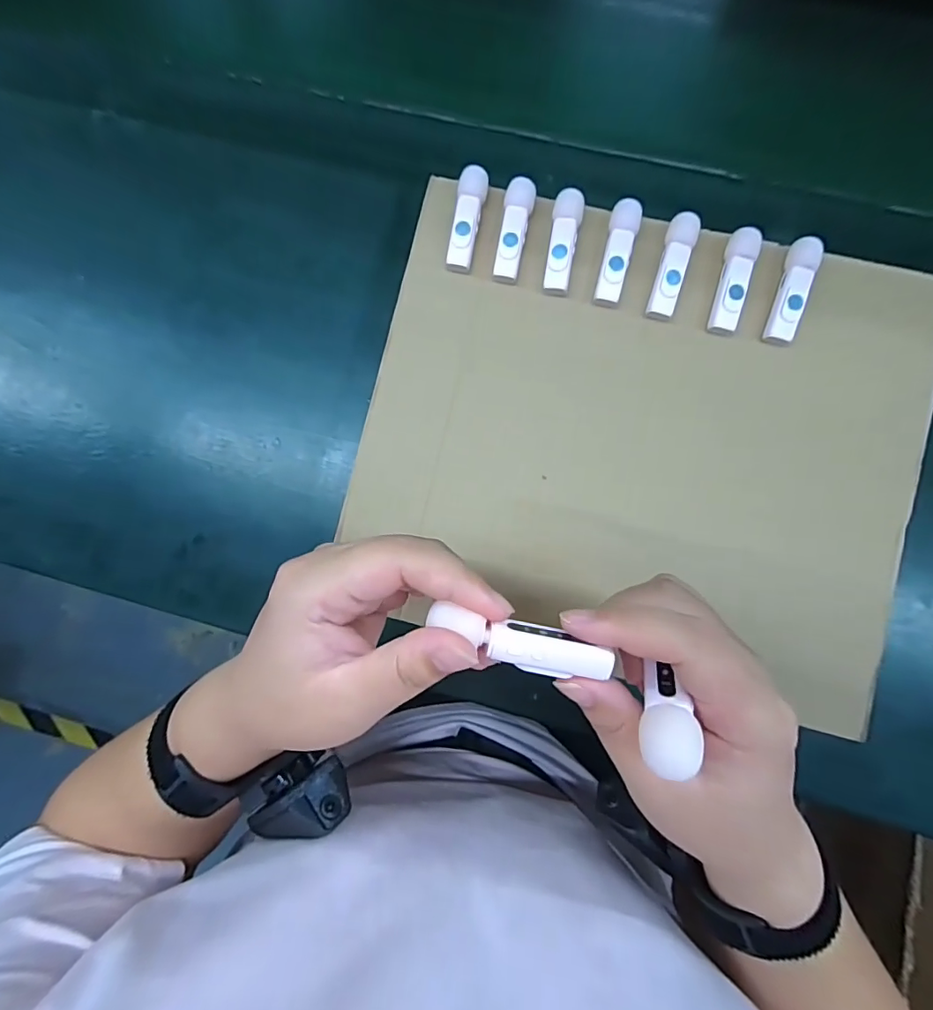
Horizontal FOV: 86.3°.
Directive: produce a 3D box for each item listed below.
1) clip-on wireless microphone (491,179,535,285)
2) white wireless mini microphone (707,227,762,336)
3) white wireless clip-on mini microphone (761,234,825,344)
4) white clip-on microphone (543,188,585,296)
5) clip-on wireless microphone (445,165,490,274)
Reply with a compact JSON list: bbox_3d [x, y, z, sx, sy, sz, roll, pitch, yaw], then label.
[{"bbox_3d":[0.031,-0.179,0.327,0.018,0.015,0.062,10,84,4],"label":"clip-on wireless microphone"},{"bbox_3d":[0.168,-0.141,0.315,0.019,0.018,0.061,17,85,5],"label":"white wireless mini microphone"},{"bbox_3d":[0.204,-0.133,0.312,0.017,0.016,0.062,17,85,5],"label":"white wireless clip-on mini microphone"},{"bbox_3d":[0.063,-0.170,0.324,0.018,0.017,0.063,10,84,4],"label":"white clip-on microphone"},{"bbox_3d":[0.001,-0.187,0.328,0.018,0.017,0.063,10,84,4],"label":"clip-on wireless microphone"}]

